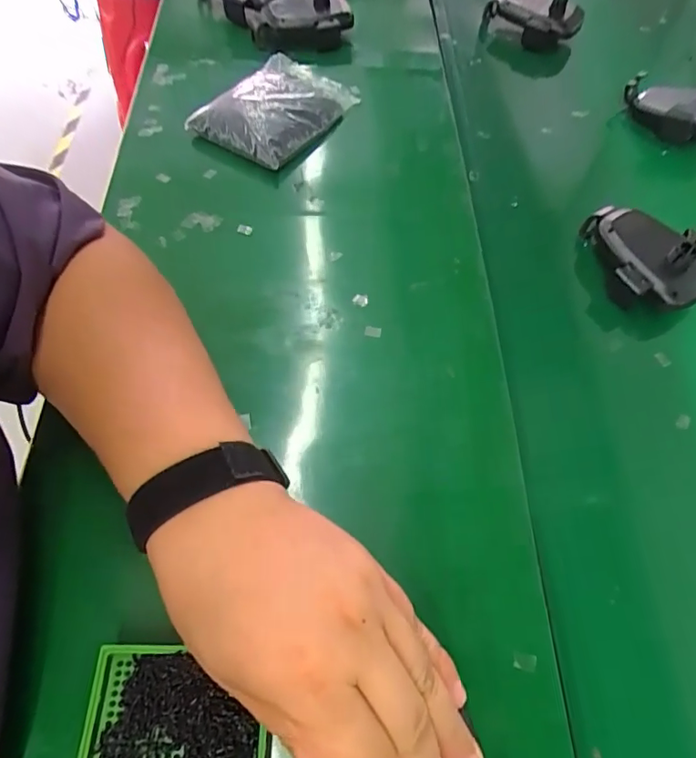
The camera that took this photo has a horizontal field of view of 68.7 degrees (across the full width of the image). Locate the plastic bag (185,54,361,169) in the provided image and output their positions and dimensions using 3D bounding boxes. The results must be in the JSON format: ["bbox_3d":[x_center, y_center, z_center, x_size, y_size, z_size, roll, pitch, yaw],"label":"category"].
[{"bbox_3d":[-0.072,-0.274,0.513,0.111,0.040,0.151,24,64,17],"label":"plastic bag"}]

